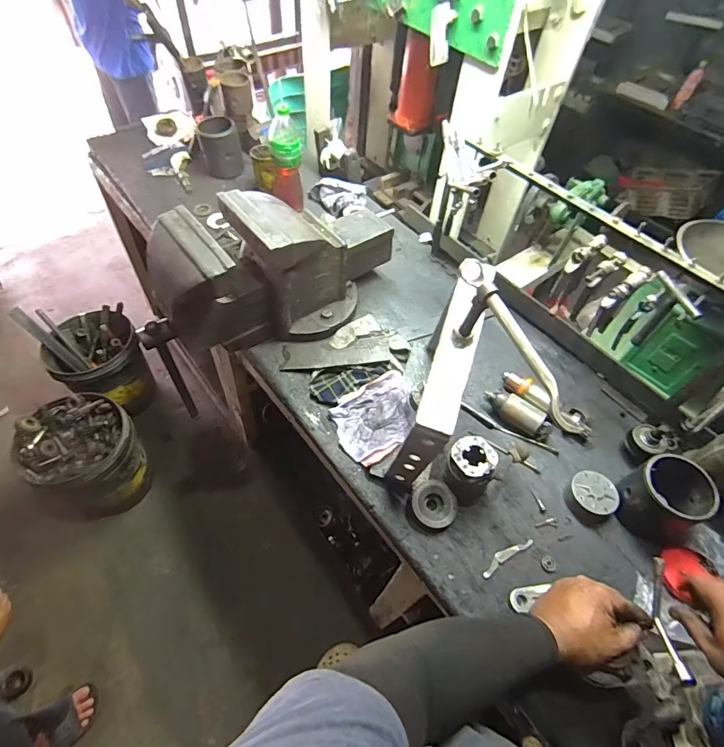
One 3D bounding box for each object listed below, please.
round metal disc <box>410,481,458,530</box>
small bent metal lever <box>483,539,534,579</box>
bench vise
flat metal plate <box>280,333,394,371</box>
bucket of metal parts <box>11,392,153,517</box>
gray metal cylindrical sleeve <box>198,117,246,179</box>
[{"bbox_3d":[0.126,0.229,0.741,0.076,0.029,0.074,2,56,-3],"label":"round metal disc"},{"bbox_3d":[0.241,0.302,0.708,0.104,0.006,0.021,-26,61,-20],"label":"small bent metal lever"},{"bbox_3d":[-0.165,-0.214,0.871,0.550,0.285,0.219,-30,63,-22],"label":"bench vise"},{"bbox_3d":[-0.055,-0.046,0.903,0.226,0.009,0.067,-7,59,5],"label":"flat metal plate"},{"bbox_3d":[-0.874,0.279,1.390,0.274,0.347,0.301,2,56,-3],"label":"bucket of metal parts"},{"bbox_3d":[-0.415,-0.667,1.256,0.111,0.133,0.093,-12,58,-12],"label":"gray metal cylindrical sleeve"}]

